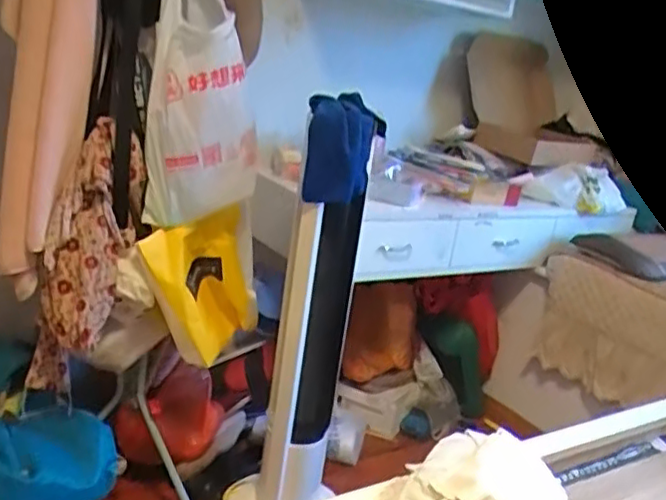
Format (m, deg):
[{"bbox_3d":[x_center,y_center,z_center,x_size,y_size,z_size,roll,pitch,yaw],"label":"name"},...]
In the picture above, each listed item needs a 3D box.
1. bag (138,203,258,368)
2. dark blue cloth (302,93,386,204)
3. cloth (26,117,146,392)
[{"bbox_3d":[-0.272,0.088,1.459,0.218,0.323,0.104,-25,33,-28],"label":"bag"},{"bbox_3d":[0.022,-0.223,1.442,0.132,0.216,0.192,11,16,12],"label":"dark blue cloth"},{"bbox_3d":[-0.495,0.039,1.346,0.205,0.556,0.166,0,18,-25],"label":"cloth"}]

